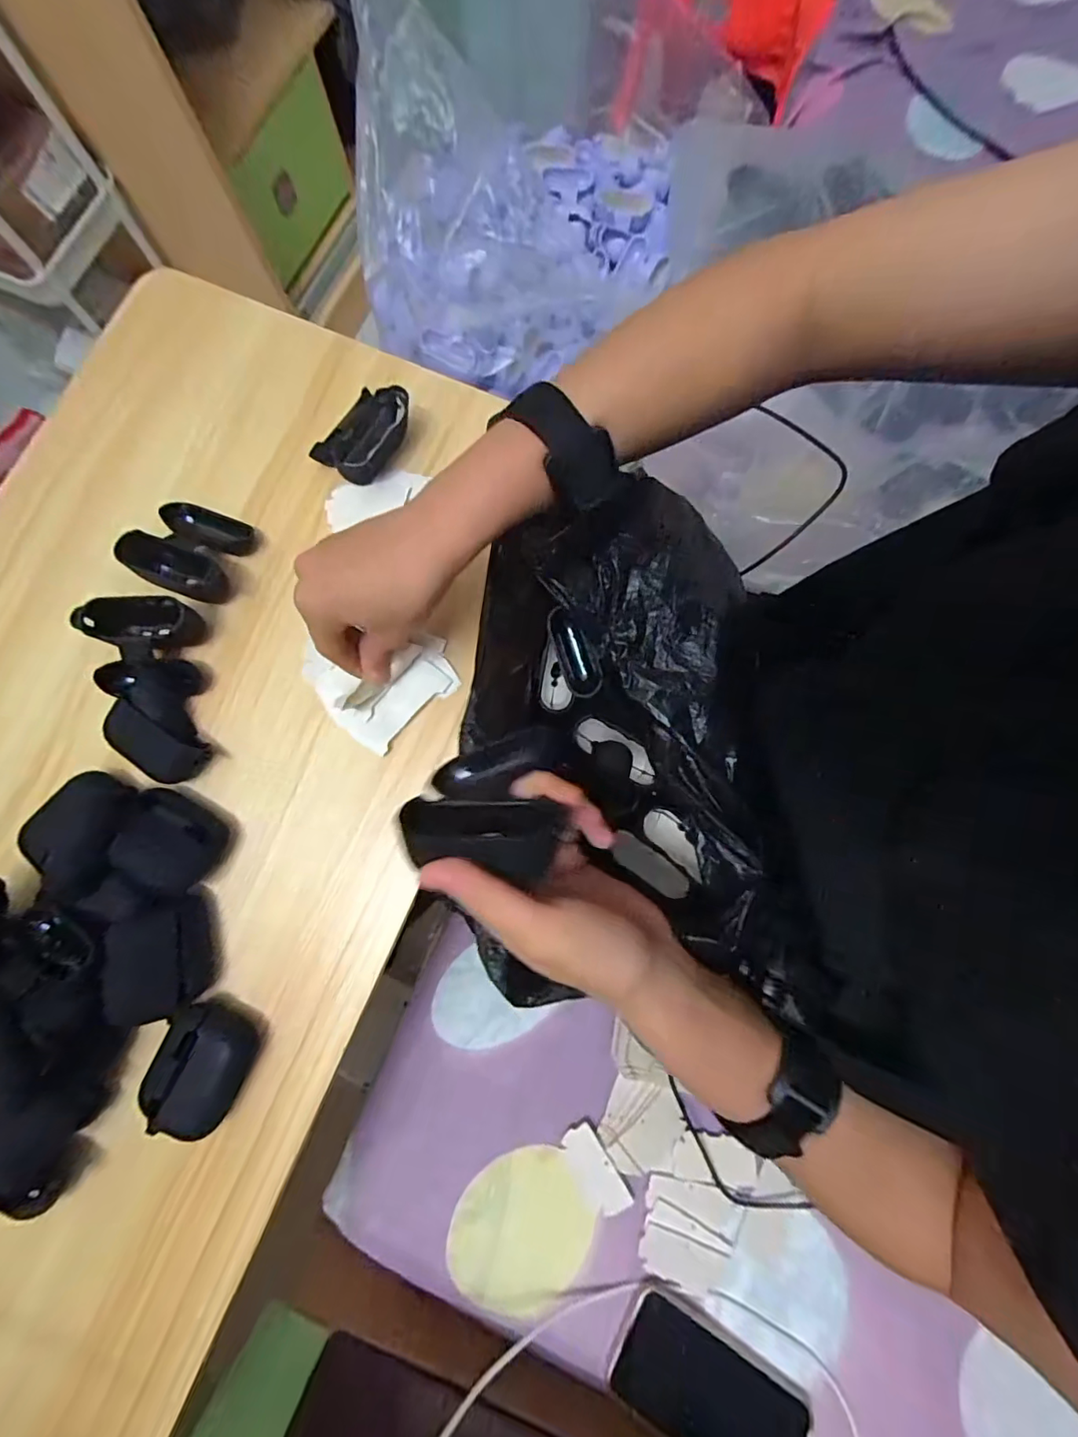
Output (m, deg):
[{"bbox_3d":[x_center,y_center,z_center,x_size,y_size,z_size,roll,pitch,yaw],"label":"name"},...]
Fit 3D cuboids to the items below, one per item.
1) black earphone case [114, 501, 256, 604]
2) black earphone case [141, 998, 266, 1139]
[{"bbox_3d":[-0.236,-0.117,0.371,0.071,0.037,0.068,17,79,5],"label":"black earphone case"},{"bbox_3d":[-0.196,0.203,0.311,0.047,0.027,0.062,17,79,5],"label":"black earphone case"}]

